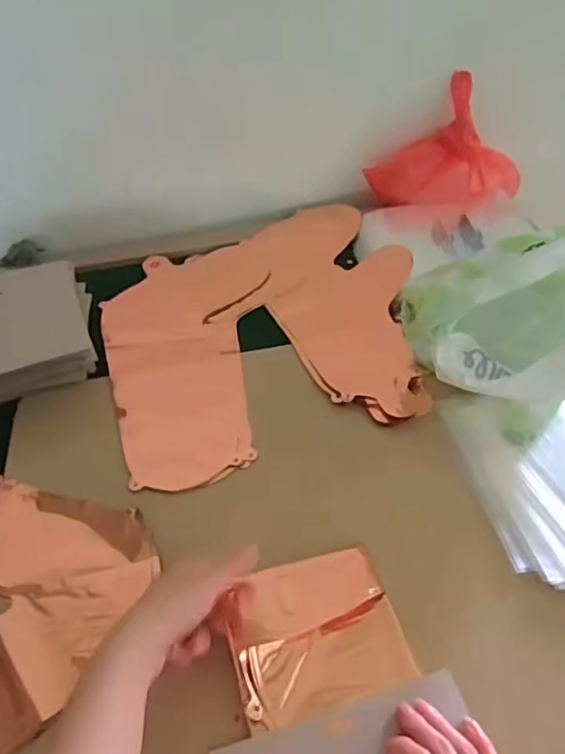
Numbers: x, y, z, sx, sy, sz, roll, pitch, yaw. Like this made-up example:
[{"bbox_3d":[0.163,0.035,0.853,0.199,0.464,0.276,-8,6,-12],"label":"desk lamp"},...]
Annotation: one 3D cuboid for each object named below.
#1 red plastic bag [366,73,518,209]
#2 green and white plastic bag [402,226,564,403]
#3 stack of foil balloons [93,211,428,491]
[{"bbox_3d":[0.258,-0.347,0.875,0.219,0.132,0.136,-20,49,-13],"label":"red plastic bag"},{"bbox_3d":[0.263,-0.064,0.593,0.237,0.164,0.188,-9,47,-4],"label":"green and white plastic bag"},{"bbox_3d":[-0.020,-0.069,0.732,0.404,0.026,0.399,-17,49,-10],"label":"stack of foil balloons"}]

